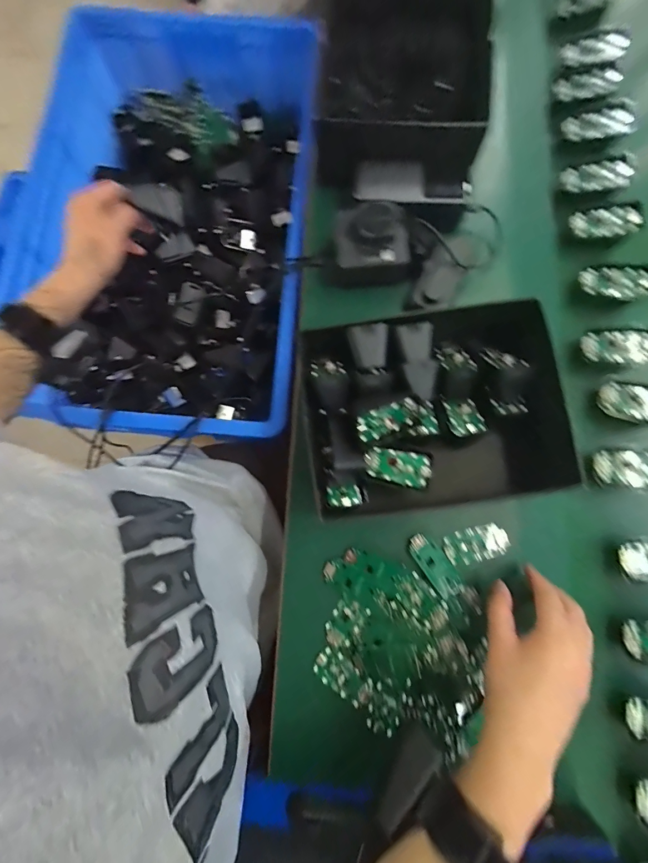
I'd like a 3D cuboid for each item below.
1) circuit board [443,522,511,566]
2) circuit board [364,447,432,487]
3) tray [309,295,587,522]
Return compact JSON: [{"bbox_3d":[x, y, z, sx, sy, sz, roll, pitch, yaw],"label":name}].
[{"bbox_3d":[0.159,0.118,0.388,0.064,0.011,0.034,-13,79,-2],"label":"circuit board"},{"bbox_3d":[0.074,0.035,0.375,0.065,0.008,0.033,15,79,3],"label":"circuit board"},{"bbox_3d":[0.112,-0.015,0.374,0.256,0.073,0.193,-7,79,-1],"label":"tray"}]

